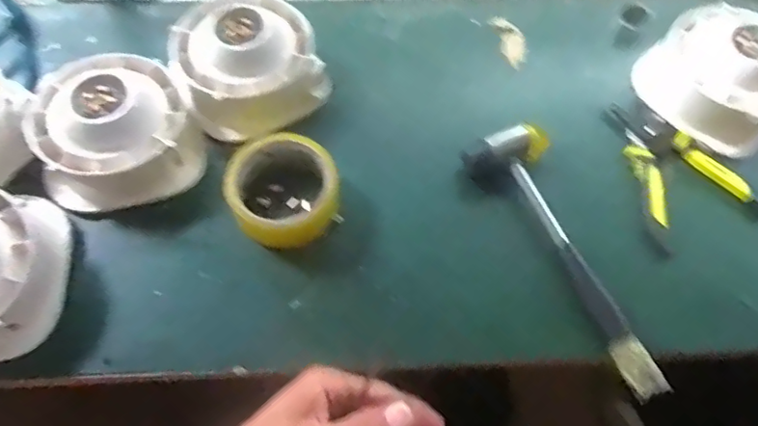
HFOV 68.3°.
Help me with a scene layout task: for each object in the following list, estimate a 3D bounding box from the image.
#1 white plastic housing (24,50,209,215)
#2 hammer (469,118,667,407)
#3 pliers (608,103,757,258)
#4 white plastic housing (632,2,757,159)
[{"bbox_3d":[-0.245,-0.083,0.519,0.136,0.074,0.140,1,64,-1],"label":"white plastic housing"},{"bbox_3d":[0.171,0.029,0.482,0.076,0.029,0.254,-26,68,-13],"label":"hammer"},{"bbox_3d":[0.275,-0.043,0.525,0.111,0.020,0.148,-20,67,-11],"label":"pliers"},{"bbox_3d":[0.338,-0.138,0.538,0.137,0.064,0.118,41,70,16],"label":"white plastic housing"}]

